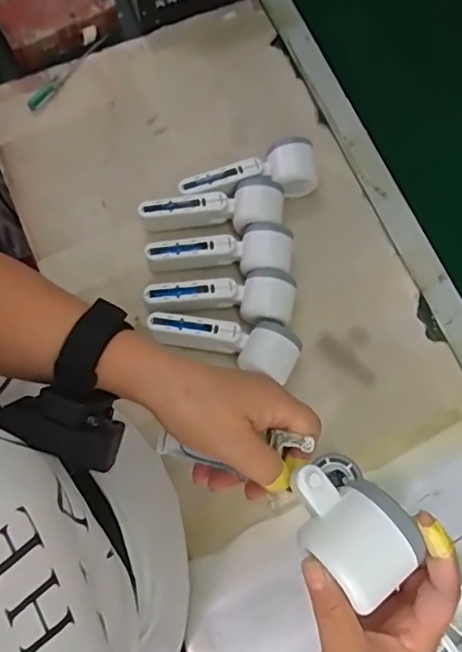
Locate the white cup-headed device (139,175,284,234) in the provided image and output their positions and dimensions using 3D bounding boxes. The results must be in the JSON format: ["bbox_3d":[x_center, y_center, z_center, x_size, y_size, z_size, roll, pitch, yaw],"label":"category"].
[{"bbox_3d":[-0.019,-0.132,0.664,0.168,0.048,0.061,-14,78,-6],"label":"white cup-headed device"}]

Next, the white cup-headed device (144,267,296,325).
[{"bbox_3d":[-0.013,-0.036,0.642,0.168,0.050,0.061,4,77,-2],"label":"white cup-headed device"}]

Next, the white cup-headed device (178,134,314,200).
[{"bbox_3d":[0.022,-0.175,0.672,0.164,0.052,0.056,-17,78,-6],"label":"white cup-headed device"}]

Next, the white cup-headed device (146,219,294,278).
[{"bbox_3d":[-0.010,-0.079,0.656,0.170,0.046,0.057,-10,77,-5],"label":"white cup-headed device"}]

